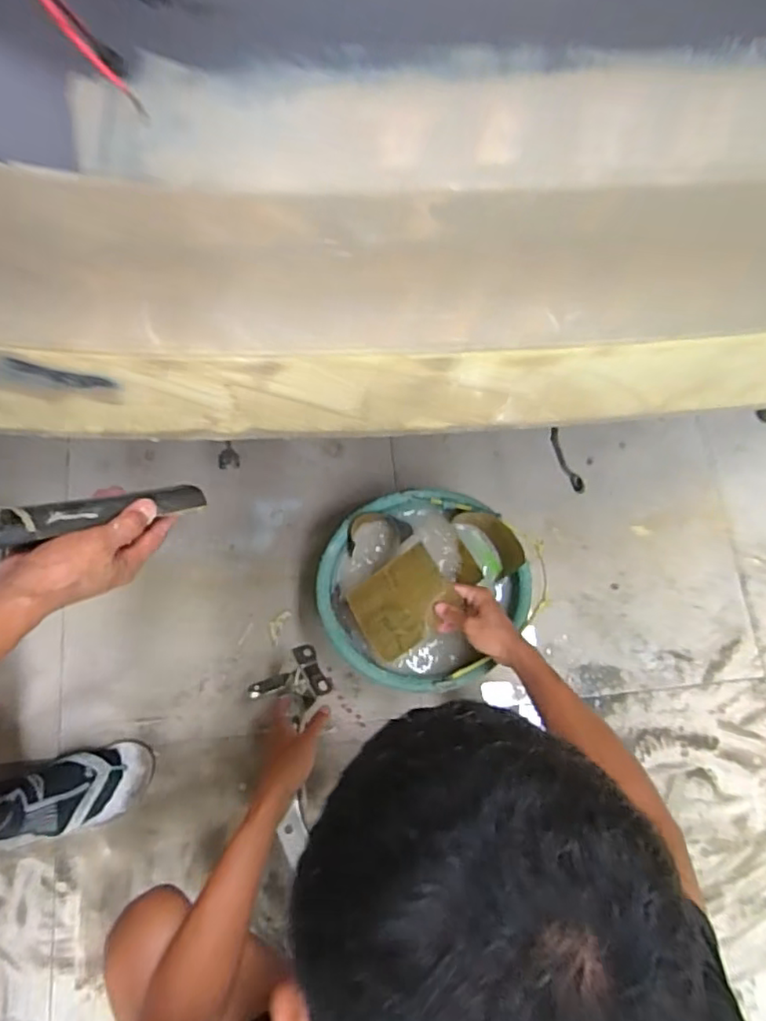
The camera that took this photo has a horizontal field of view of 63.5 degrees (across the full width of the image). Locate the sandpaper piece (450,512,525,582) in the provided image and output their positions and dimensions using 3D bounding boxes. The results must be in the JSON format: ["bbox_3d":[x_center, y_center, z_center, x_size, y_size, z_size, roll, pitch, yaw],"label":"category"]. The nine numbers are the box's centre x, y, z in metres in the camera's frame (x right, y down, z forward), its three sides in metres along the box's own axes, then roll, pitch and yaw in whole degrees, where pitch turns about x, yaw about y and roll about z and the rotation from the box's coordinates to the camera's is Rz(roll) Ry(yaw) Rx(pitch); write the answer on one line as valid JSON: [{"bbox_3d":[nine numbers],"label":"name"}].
[{"bbox_3d":[0.161,0.044,0.918,0.051,0.066,0.117,-36,78,-11],"label":"sandpaper piece"}]

